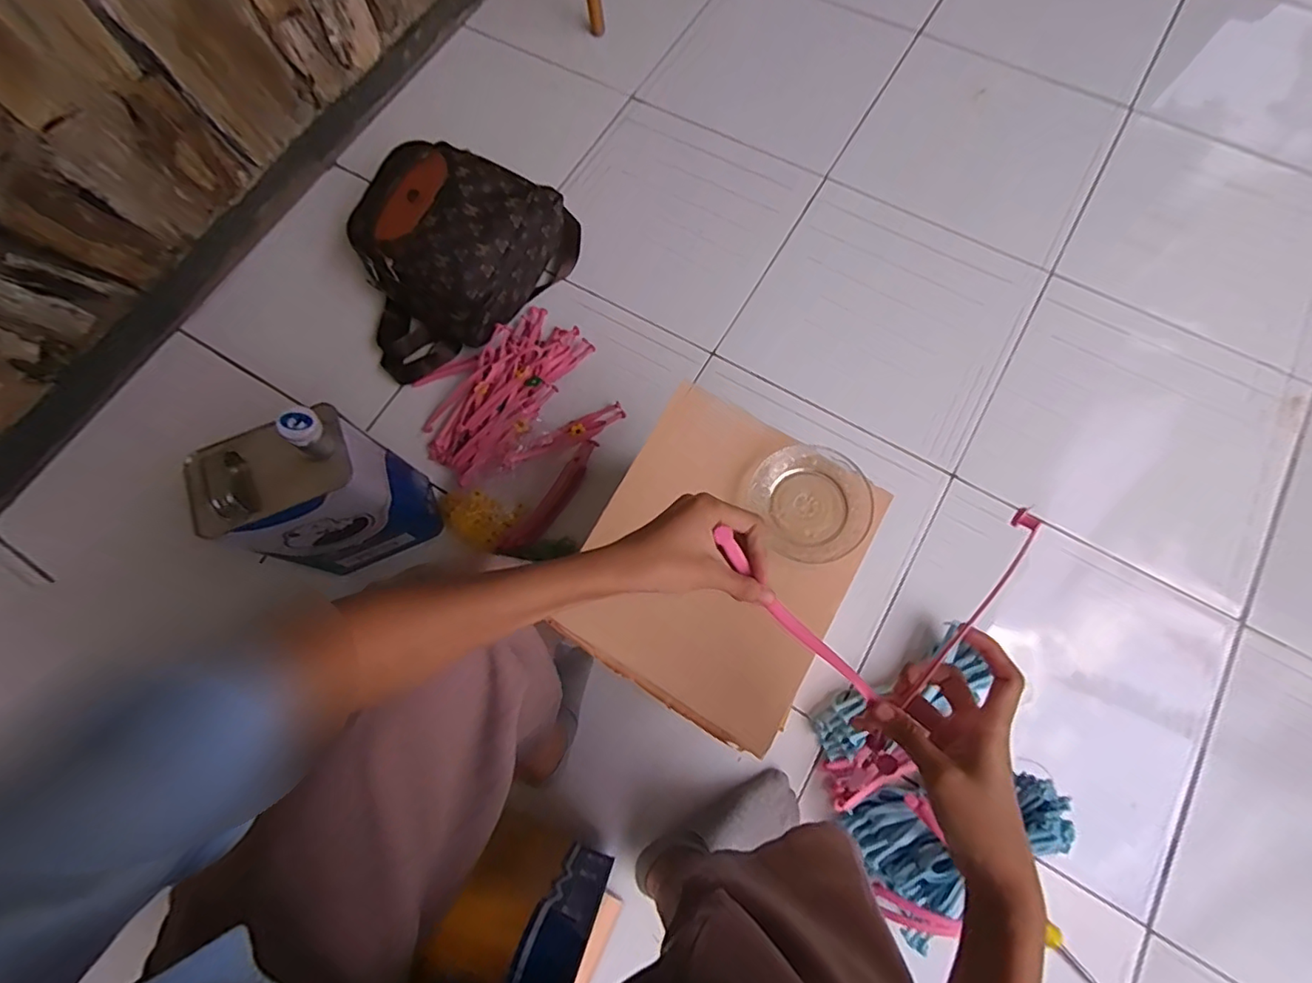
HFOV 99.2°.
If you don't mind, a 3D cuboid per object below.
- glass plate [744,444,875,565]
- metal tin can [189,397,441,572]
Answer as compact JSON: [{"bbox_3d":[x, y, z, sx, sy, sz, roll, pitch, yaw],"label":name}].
[{"bbox_3d":[0.150,0.011,0.540,0.109,0.016,0.112,-1,73,2],"label":"glass plate"},{"bbox_3d":[-0.405,0.010,0.684,0.175,0.249,0.106,-25,73,-6],"label":"metal tin can"}]

